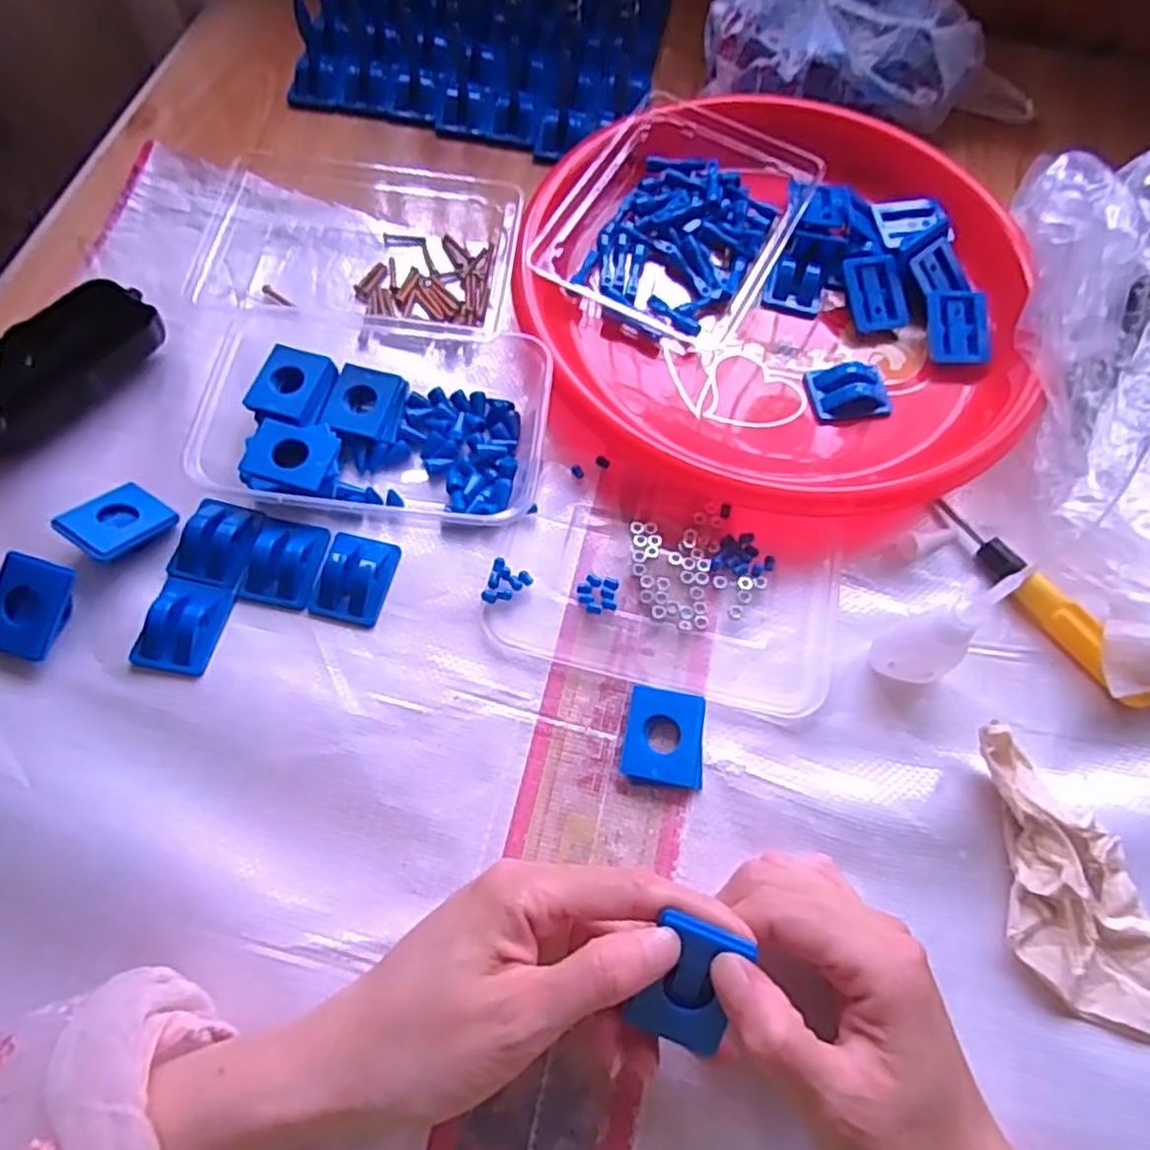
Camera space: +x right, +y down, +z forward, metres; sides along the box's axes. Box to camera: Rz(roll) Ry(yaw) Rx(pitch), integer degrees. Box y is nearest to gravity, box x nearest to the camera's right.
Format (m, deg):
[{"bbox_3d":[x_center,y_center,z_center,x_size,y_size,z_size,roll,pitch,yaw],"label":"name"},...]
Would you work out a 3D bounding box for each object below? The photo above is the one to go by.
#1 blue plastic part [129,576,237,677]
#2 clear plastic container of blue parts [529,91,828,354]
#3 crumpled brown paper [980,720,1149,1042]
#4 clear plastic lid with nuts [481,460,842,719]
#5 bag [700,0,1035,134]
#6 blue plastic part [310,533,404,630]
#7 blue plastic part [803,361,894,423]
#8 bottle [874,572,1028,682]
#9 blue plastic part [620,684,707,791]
[{"bbox_3d":[-0.184,0.022,0.351,0.034,0.014,0.044,12,65,2],"label":"blue plastic part"},{"bbox_3d":[0.061,-0.211,0.455,0.128,0.040,0.168,27,66,9],"label":"clear plastic container of blue parts"},{"bbox_3d":[0.209,0.125,0.314,0.062,0.024,0.115,1,65,-3],"label":"crumpled brown paper"},{"bbox_3d":[0.046,0.005,0.374,0.166,0.010,0.109,17,65,5],"label":"clear plastic lid with nuts"},{"bbox_3d":[0.205,-0.354,0.516,0.236,0.066,0.100,-2,65,-4],"label":"bag"},{"bbox_3d":[-0.108,-0.001,0.367,0.033,0.016,0.046,11,65,2],"label":"blue plastic part"},{"bbox_3d":[0.154,-0.104,0.421,0.043,0.015,0.030,-8,65,-7],"label":"blue plastic part"},{"bbox_3d":[0.160,0.026,0.329,0.032,0.080,0.019,15,65,4],"label":"bottle"},{"bbox_3d":[0.041,0.074,0.341,0.036,0.010,0.042,10,64,1],"label":"blue plastic part"}]

